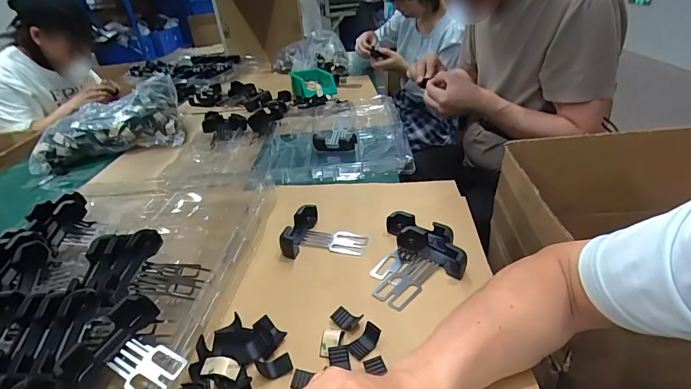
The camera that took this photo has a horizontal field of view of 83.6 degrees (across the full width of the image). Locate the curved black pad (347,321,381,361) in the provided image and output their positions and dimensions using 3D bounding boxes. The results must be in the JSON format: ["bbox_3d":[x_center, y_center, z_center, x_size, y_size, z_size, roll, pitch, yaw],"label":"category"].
[{"bbox_3d":[0.021,0.154,0.412,0.022,0.010,0.036,23,41,38],"label":"curved black pad"}]

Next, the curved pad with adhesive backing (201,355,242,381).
[{"bbox_3d":[-0.126,0.173,0.389,0.039,0.010,0.018,2,32,12],"label":"curved pad with adhesive backing"}]

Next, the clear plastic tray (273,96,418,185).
[{"bbox_3d":[-0.025,-0.136,0.929,0.318,0.046,0.406,-5,31,1],"label":"clear plastic tray"}]

